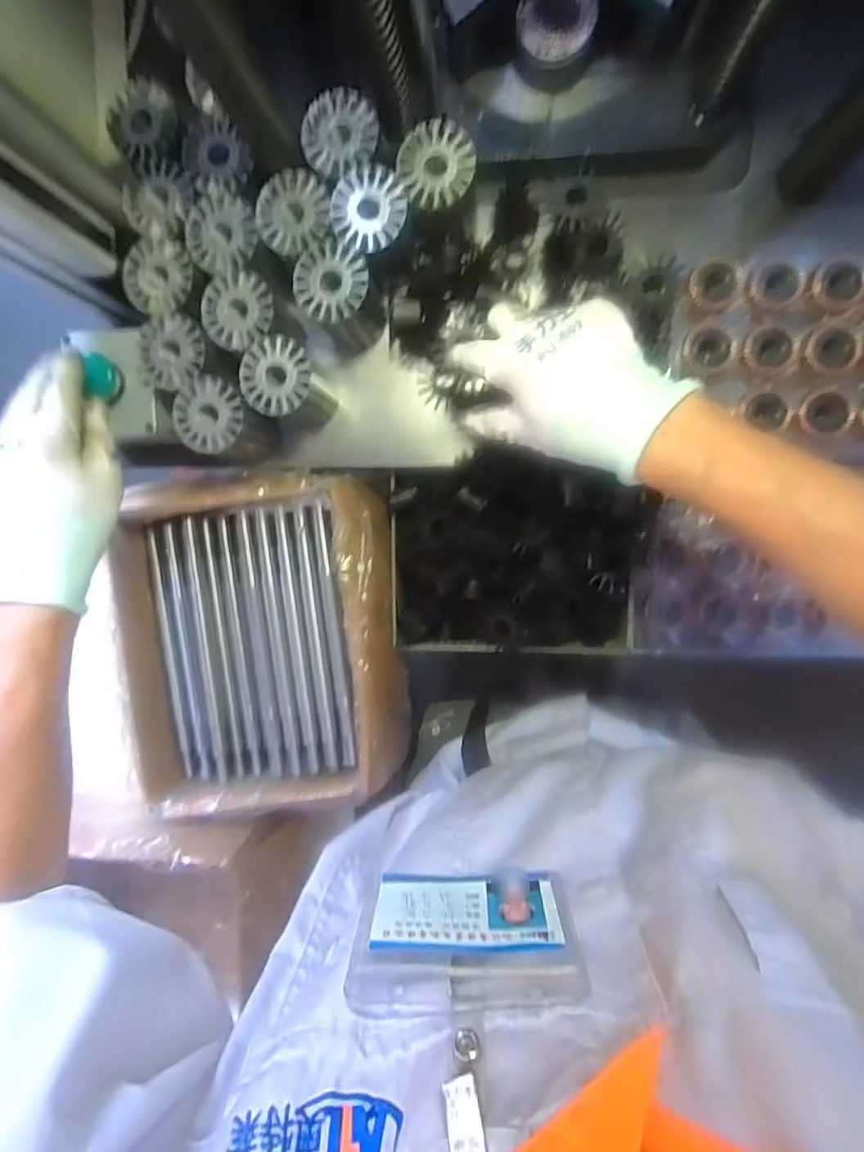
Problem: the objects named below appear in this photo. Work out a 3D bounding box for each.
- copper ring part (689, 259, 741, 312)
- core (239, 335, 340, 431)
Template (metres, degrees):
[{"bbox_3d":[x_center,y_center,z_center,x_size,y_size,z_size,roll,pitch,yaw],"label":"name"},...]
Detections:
[{"bbox_3d":[0.208,-0.214,0.438,0.035,0.010,0.034,1,96,5],"label":"copper ring part"},{"bbox_3d":[-0.108,-0.146,0.465,0.054,0.080,0.052,1,96,5],"label":"core"}]

